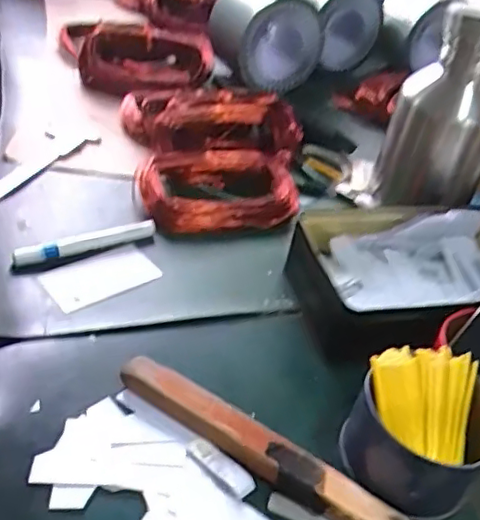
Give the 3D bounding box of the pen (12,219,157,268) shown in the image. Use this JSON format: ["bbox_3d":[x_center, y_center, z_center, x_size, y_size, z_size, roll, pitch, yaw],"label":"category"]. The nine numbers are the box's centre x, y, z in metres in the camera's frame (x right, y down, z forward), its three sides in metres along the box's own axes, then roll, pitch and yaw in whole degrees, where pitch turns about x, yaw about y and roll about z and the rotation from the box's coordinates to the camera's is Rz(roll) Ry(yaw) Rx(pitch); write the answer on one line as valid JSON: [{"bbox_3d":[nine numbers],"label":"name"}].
[{"bbox_3d":[-0.150,-0.017,0.598,0.142,0.015,0.018,-15,45,-25],"label":"pen"}]

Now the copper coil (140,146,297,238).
[{"bbox_3d":[-0.021,-0.083,0.690,0.176,0.030,0.123,-4,41,-14],"label":"copper coil"}]

